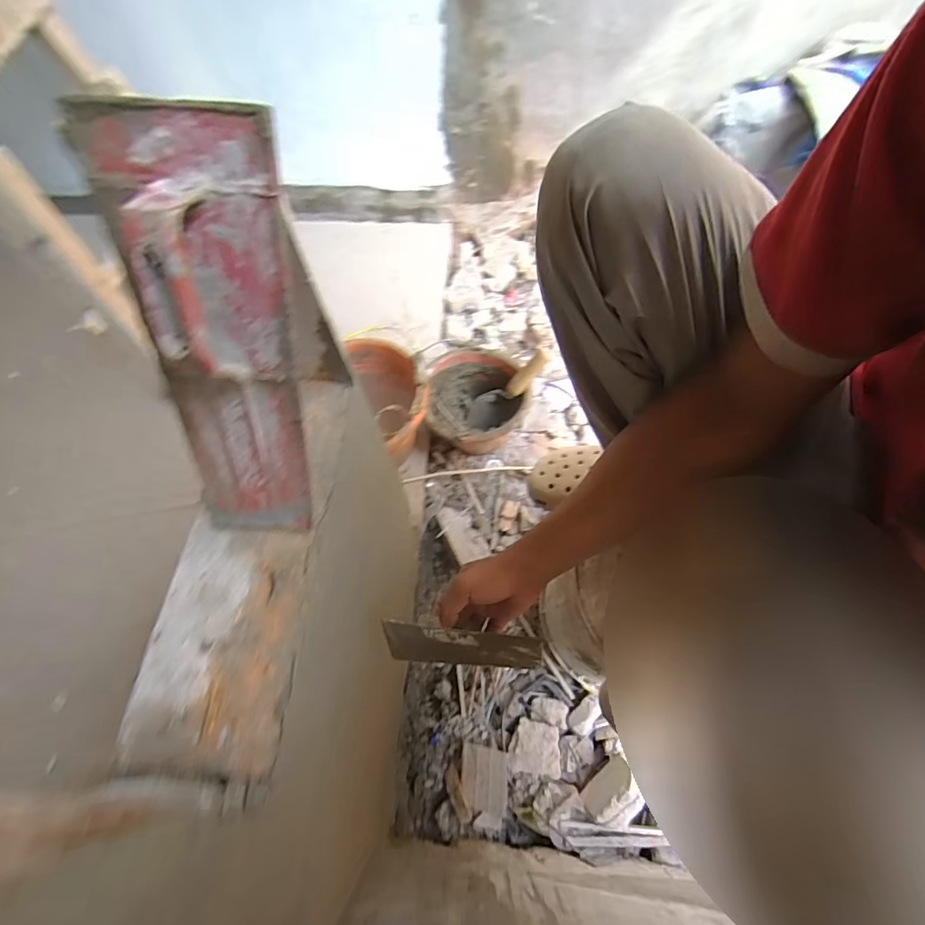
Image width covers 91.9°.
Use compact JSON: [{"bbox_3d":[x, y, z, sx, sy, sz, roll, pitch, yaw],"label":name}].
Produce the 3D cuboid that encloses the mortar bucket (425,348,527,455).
[{"bbox_3d":[0.029,-0.126,1.030,0.224,0.158,0.241,-1,65,1],"label":"mortar bucket"}]

